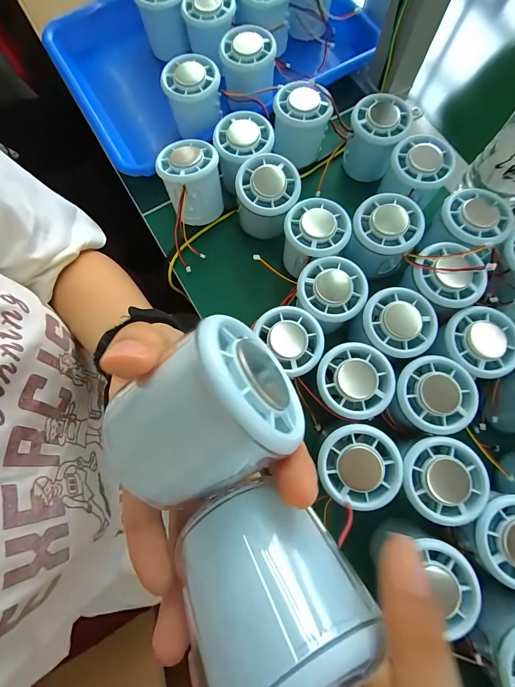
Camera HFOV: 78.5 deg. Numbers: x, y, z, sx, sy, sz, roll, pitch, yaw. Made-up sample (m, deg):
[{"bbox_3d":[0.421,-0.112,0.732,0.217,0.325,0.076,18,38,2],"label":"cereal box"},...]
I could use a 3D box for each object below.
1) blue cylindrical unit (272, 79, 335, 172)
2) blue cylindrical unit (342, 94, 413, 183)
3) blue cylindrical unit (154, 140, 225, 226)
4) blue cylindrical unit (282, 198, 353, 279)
[{"bbox_3d":[0.041,-0.215,0.315,0.055,0.057,0.049,17,76,4],"label":"blue cylindrical unit"},{"bbox_3d":[0.116,-0.204,0.317,0.050,0.057,0.050,0,75,0],"label":"blue cylindrical unit"},{"bbox_3d":[-0.062,-0.154,0.299,0.052,0.056,0.051,0,75,0],"label":"blue cylindrical unit"},{"bbox_3d":[0.052,-0.093,0.287,0.055,0.044,0.054,0,75,0],"label":"blue cylindrical unit"}]

